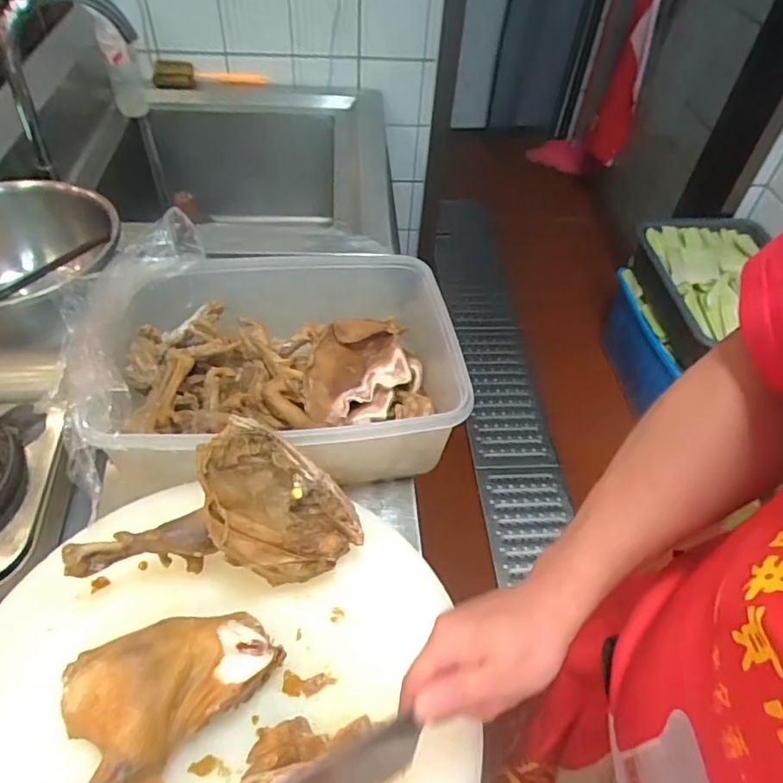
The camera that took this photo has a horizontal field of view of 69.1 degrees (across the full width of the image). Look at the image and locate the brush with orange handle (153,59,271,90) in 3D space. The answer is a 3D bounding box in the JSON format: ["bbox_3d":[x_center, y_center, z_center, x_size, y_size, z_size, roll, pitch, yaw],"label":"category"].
[{"bbox_3d":[-0.438,-0.770,1.381,0.269,0.046,0.056,-8,50,-11],"label":"brush with orange handle"}]

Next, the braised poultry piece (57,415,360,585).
[{"bbox_3d":[-0.144,0.097,0.495,0.224,0.085,0.107,0,49,-4],"label":"braised poultry piece"}]

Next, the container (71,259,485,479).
[{"bbox_3d":[-0.122,-0.033,0.658,0.392,0.134,0.292,-3,49,-7],"label":"container"}]

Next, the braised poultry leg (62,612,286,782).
[{"bbox_3d":[-0.204,0.249,0.420,0.125,0.053,0.234,32,54,22],"label":"braised poultry leg"}]

